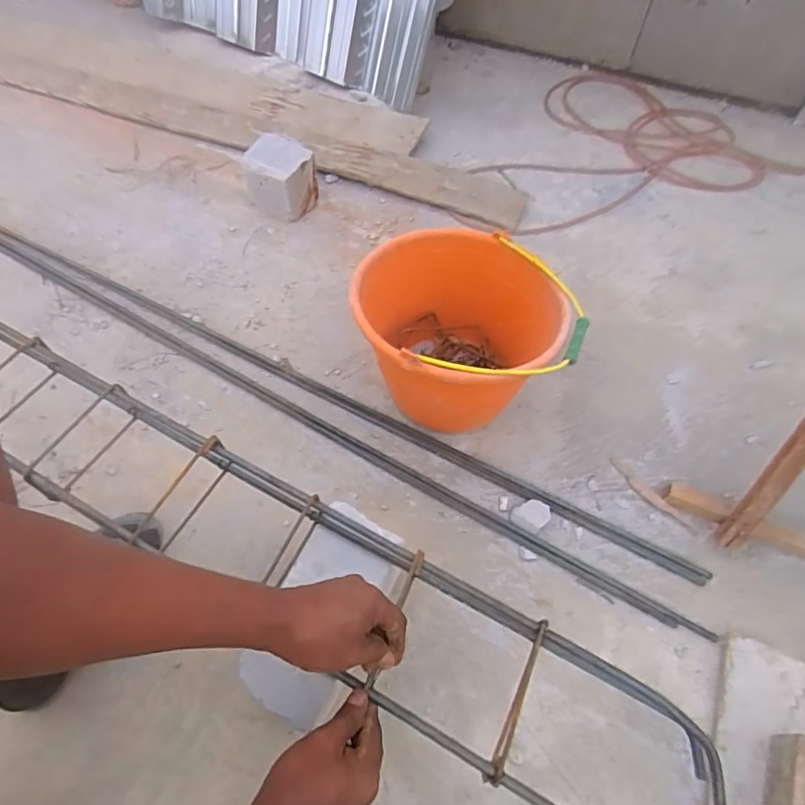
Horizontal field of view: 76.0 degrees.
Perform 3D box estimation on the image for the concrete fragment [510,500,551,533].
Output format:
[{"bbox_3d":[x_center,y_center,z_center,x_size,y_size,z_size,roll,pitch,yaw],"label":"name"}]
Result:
[{"bbox_3d":[0.190,0.167,0.759,0.052,0.012,0.045,-33,62,-19],"label":"concrete fragment"}]

